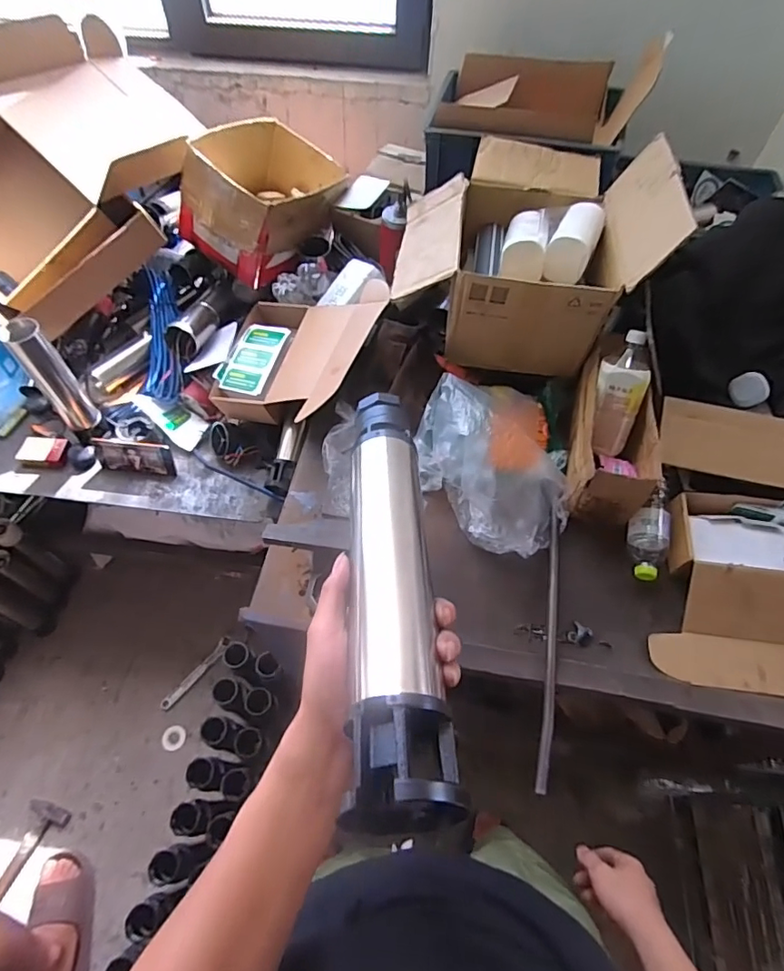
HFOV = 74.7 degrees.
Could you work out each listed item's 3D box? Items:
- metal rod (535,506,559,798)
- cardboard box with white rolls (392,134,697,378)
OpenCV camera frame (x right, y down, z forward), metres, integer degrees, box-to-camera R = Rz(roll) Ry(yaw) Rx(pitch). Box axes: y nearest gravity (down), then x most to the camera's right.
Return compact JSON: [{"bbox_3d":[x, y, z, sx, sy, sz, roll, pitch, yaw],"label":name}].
[{"bbox_3d":[0.245,0.225,0.788,0.019,0.020,0.428,10,59,5],"label":"metal rod"},{"bbox_3d":[0.236,-0.472,0.949,0.411,0.269,0.414,7,59,3],"label":"cardboard box with white rolls"}]

